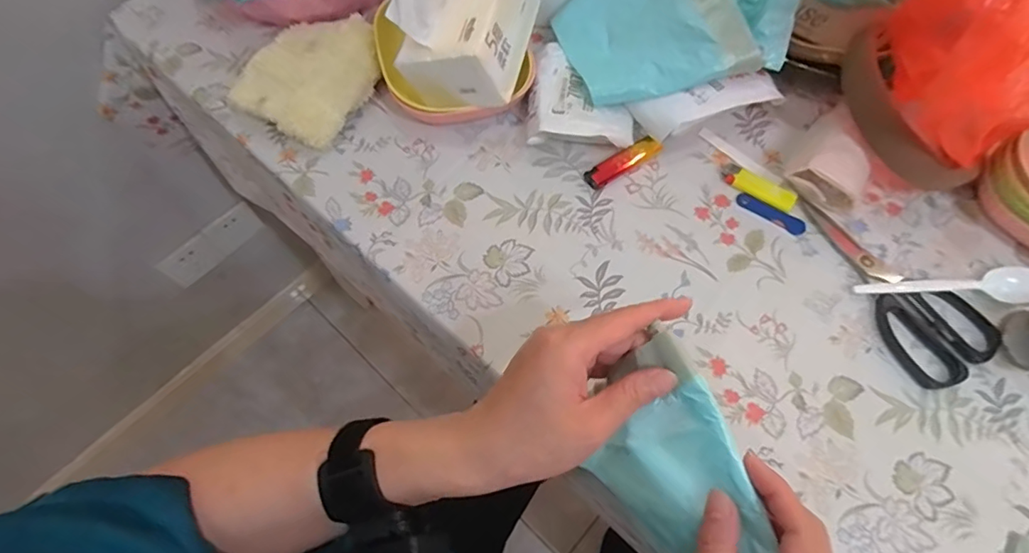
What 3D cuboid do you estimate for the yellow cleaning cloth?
[{"bbox_3d":[-0.193,-0.189,0.501,0.095,0.052,0.125,30,68,13],"label":"yellow cleaning cloth"}]

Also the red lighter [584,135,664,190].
[{"bbox_3d":[0.101,-0.107,0.488,0.082,0.009,0.021,-33,69,-15],"label":"red lighter"}]

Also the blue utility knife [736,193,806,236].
[{"bbox_3d":[0.229,-0.056,0.469,0.063,0.004,0.013,30,68,13],"label":"blue utility knife"}]

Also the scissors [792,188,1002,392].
[{"bbox_3d":[0.325,-0.003,0.442,0.088,0.011,0.186,-15,66,-8],"label":"scissors"}]

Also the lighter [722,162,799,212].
[{"bbox_3d":[0.221,-0.081,0.477,0.068,0.011,0.020,32,69,13],"label":"lighter"}]

